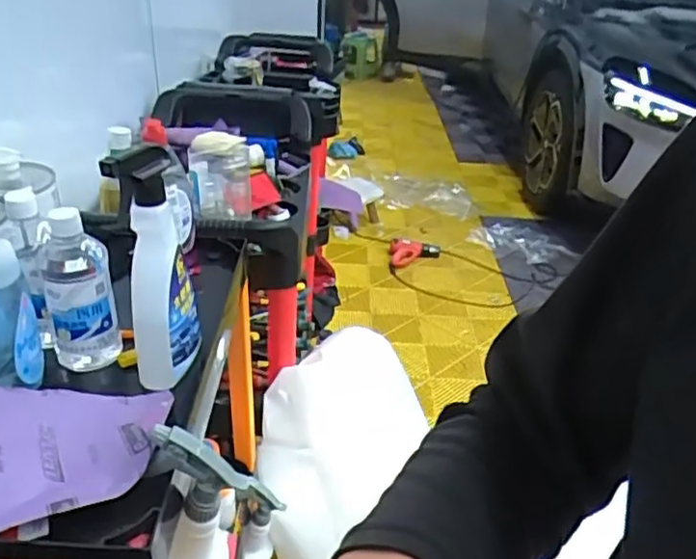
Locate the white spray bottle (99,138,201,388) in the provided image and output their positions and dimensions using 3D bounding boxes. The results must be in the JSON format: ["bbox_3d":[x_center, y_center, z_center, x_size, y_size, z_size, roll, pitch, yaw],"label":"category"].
[{"bbox_3d":[-0.194,-0.012,0.678,0.055,0.245,0.084,4,30,1],"label":"white spray bottle"}]

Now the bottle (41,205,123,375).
[{"bbox_3d":[-0.287,0.021,0.711,0.068,0.194,0.061,-6,31,-16],"label":"bottle"}]

